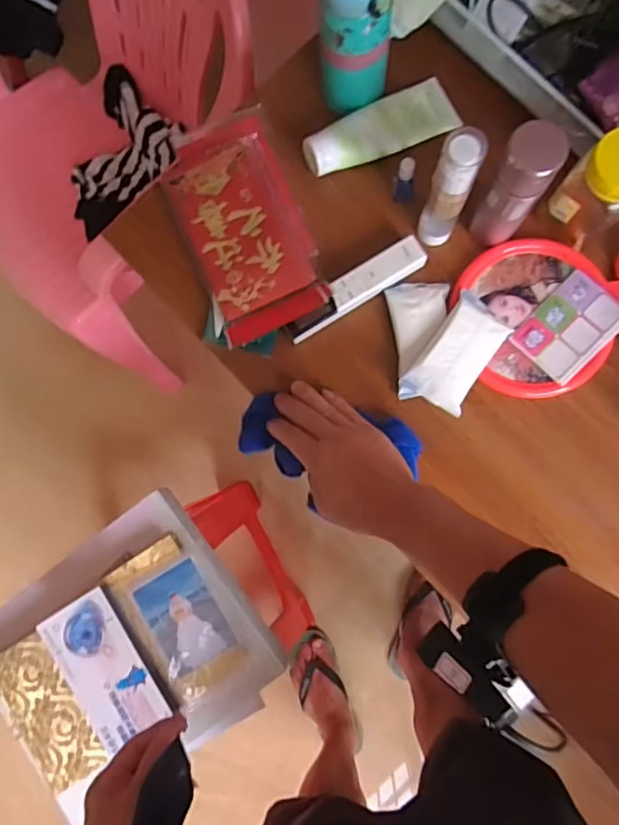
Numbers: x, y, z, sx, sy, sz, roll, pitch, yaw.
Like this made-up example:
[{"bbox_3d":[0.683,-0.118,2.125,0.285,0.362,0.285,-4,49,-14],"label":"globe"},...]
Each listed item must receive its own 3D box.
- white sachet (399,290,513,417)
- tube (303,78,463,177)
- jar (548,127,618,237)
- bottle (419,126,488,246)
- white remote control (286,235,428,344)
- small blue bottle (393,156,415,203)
[{"bbox_3d":[0.138,-0.053,0.529,0.057,0.021,0.113,33,87,6],"label":"white sachet"},{"bbox_3d":[0.070,-0.281,0.561,0.156,0.032,0.056,-26,83,1],"label":"tube"},{"bbox_3d":[0.251,-0.193,0.492,0.057,0.105,0.049,39,88,6],"label":"jar"},{"bbox_3d":[0.120,-0.189,0.495,0.032,0.145,0.034,0,84,3],"label":"bottle"},{"bbox_3d":[0.043,-0.118,0.544,0.147,0.017,0.033,-33,83,0],"label":"white remote control"},{"bbox_3d":[0.092,-0.220,0.544,0.020,0.055,0.018,6,85,4],"label":"small blue bottle"}]

